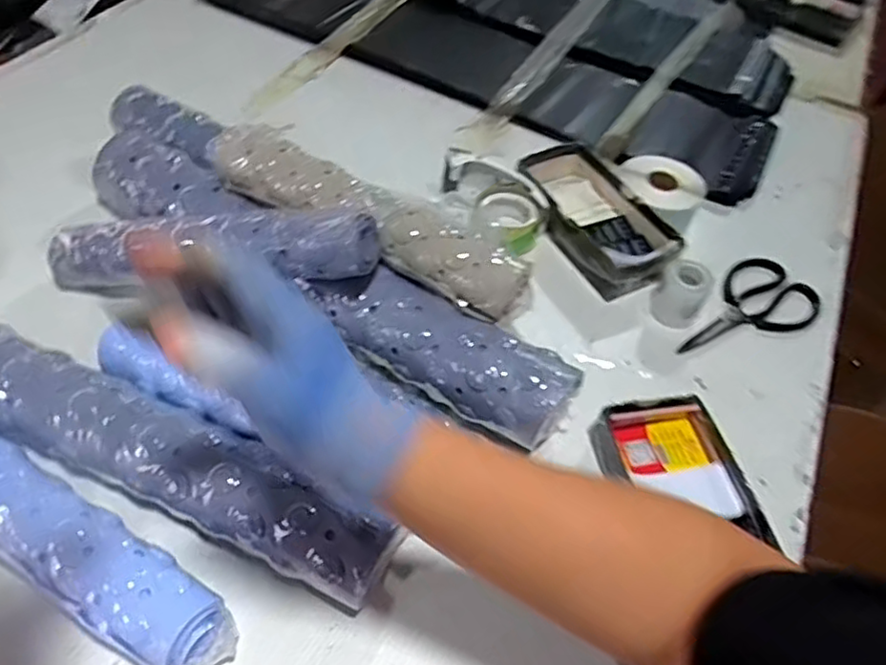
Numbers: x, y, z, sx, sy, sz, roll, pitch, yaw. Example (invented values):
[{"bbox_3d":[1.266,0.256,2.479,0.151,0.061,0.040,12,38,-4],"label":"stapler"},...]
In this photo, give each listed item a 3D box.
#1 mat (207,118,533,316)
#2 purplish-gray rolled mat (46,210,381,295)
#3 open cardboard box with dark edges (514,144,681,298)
[{"bbox_3d":[-0.081,-0.119,0.687,0.363,0.055,0.067,25,53,16],"label":"mat"},{"bbox_3d":[-0.234,-0.080,0.659,0.357,0.065,0.058,-1,48,18],"label":"purplish-gray rolled mat"},{"bbox_3d":[0.183,-0.152,0.852,0.111,0.056,0.245,-21,55,-20],"label":"open cardboard box with dark edges"}]

